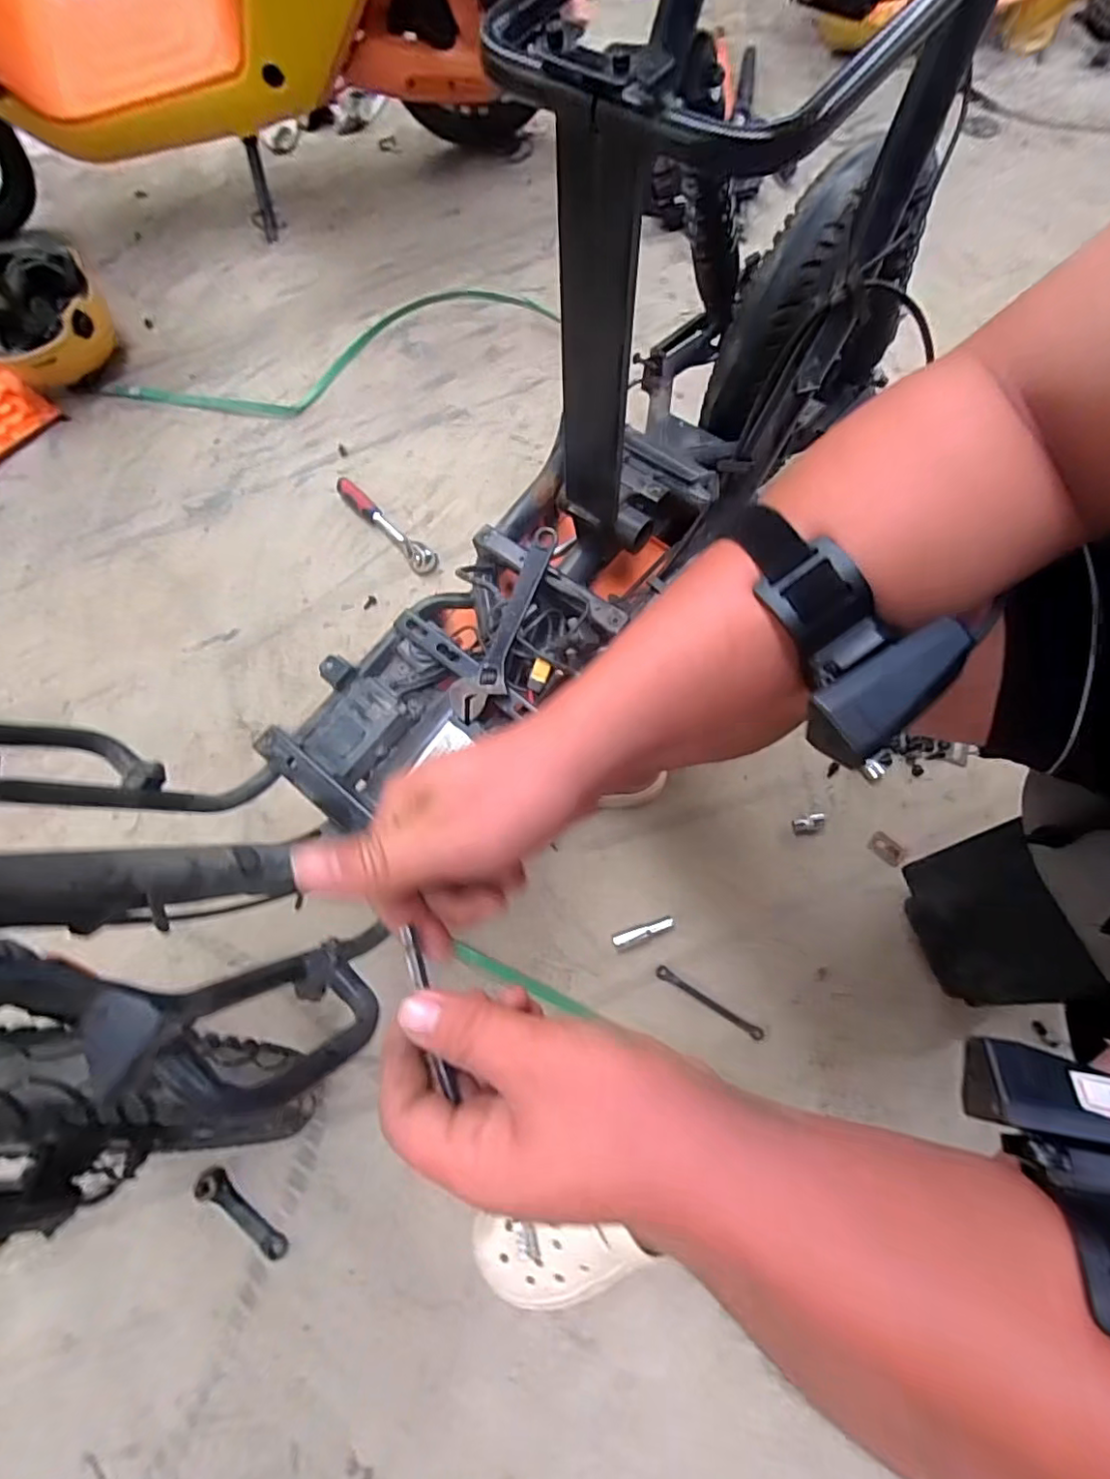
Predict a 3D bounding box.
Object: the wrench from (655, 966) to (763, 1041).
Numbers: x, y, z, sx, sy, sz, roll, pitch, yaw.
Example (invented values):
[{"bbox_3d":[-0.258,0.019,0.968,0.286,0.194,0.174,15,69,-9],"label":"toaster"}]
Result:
[{"bbox_3d":[0.188,0.322,0.728,0.140,0.006,0.015,29,73,13],"label":"wrench"}]

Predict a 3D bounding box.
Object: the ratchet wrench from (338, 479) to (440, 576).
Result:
[{"bbox_3d":[-0.283,-0.361,0.992,0.040,0.028,0.249,-40,72,-12],"label":"ratchet wrench"}]

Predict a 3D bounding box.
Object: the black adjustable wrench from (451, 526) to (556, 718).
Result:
[{"bbox_3d":[-0.045,-0.109,0.570,0.044,0.014,0.197,23,86,11],"label":"black adjustable wrench"}]

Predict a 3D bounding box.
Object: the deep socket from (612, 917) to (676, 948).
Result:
[{"bbox_3d":[0.112,0.244,0.750,0.082,0.019,0.018,-18,69,-4],"label":"deep socket"}]

